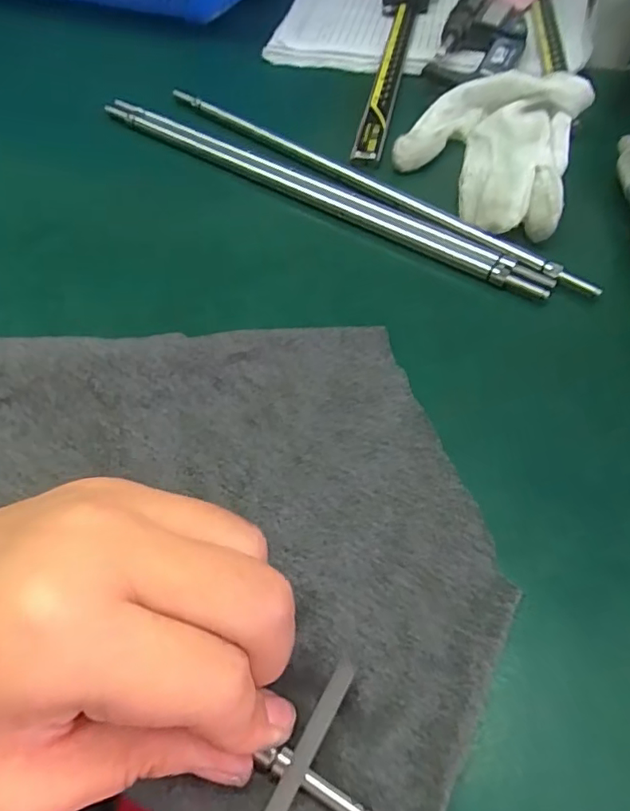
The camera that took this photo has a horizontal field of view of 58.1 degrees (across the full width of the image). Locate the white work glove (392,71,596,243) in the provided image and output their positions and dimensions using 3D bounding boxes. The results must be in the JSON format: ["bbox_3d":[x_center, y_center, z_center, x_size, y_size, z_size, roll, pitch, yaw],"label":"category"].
[{"bbox_3d":[0.090,-0.137,0.298,0.088,0.027,0.121,19,57,13],"label":"white work glove"}]

